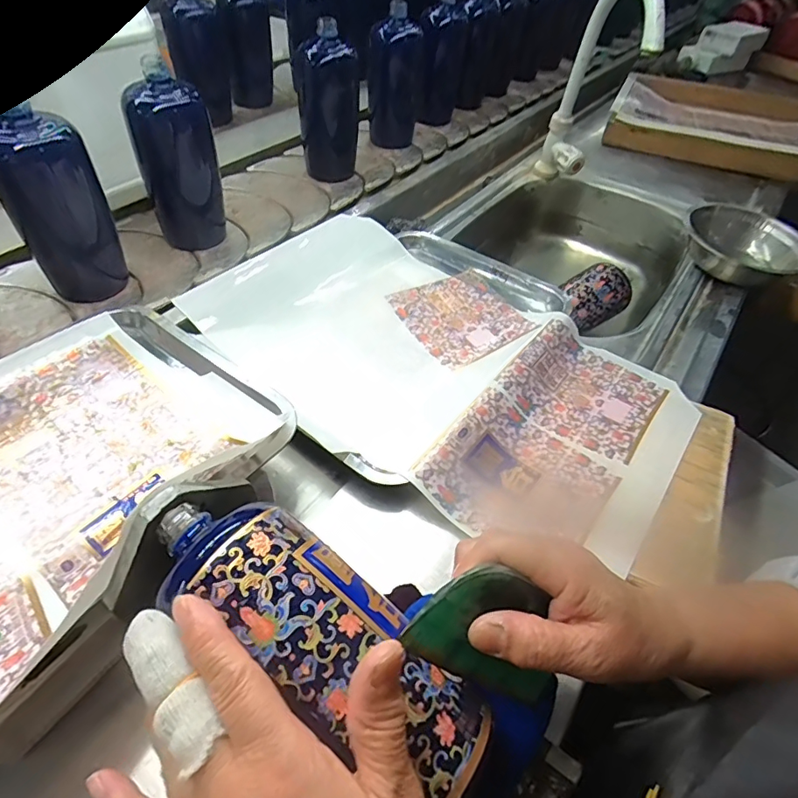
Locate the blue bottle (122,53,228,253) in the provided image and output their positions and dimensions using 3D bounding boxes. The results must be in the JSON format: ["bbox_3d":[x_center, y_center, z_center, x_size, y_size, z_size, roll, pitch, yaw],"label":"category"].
[{"bbox_3d":[-0.246,-0.265,0.558,0.059,0.171,0.077,25,52,14],"label":"blue bottle"}]

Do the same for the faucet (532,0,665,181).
[{"bbox_3d":[0.280,-0.443,0.725,0.058,0.314,0.105,3,75,-4],"label":"faucet"}]

